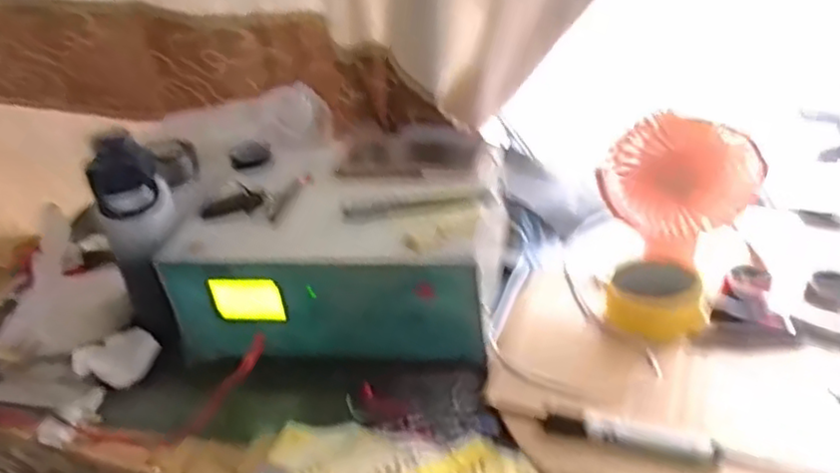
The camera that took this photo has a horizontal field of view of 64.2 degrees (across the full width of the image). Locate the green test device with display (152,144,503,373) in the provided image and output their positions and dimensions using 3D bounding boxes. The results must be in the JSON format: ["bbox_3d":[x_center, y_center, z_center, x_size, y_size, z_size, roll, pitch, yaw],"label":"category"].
[{"bbox_3d":[-0.092,0.014,0.722,0.350,0.141,0.236,-2,30,9],"label":"green test device with display"}]

